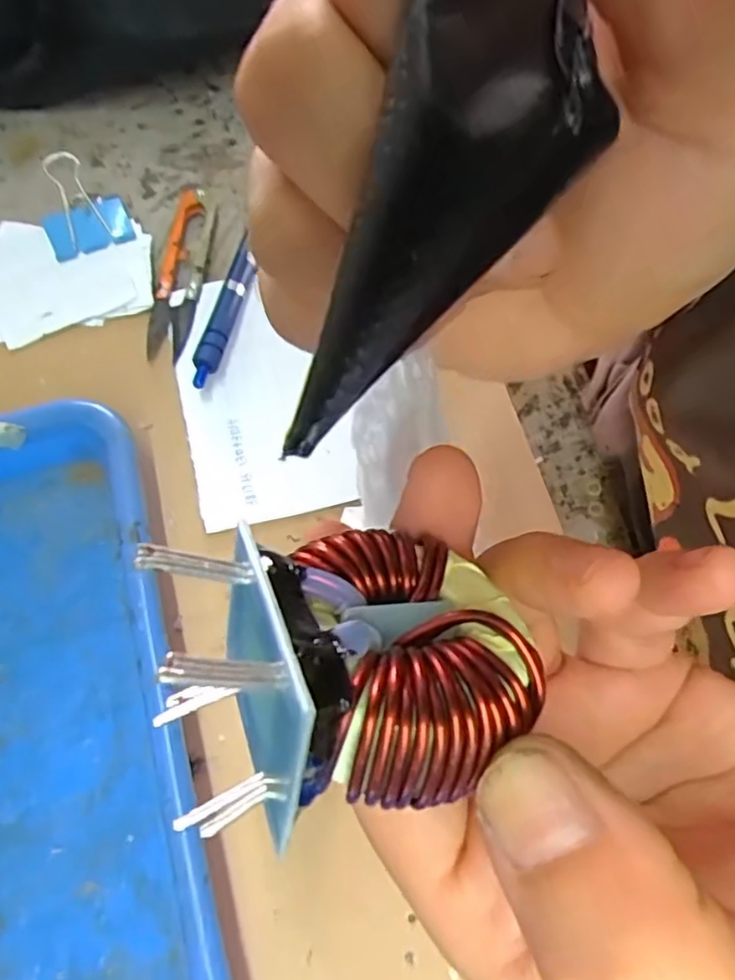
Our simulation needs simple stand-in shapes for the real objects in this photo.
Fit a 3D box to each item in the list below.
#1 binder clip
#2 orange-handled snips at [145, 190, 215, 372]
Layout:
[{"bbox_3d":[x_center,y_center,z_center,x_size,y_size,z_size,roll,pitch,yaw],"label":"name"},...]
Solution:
[{"bbox_3d":[-0.143,-0.141,0.336,0.040,0.030,0.036,-23,74,-9],"label":"binder clip"},{"bbox_3d":[-0.093,-0.110,0.339,0.023,0.006,0.098,3,71,-1],"label":"orange-handled snips"}]

